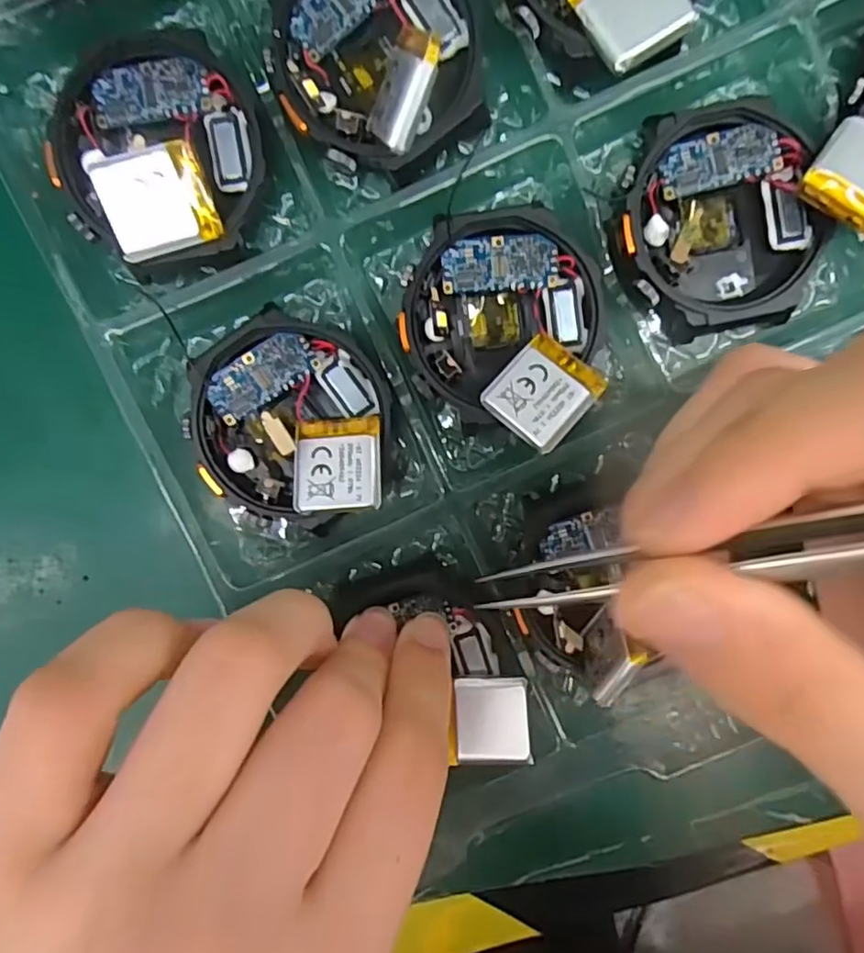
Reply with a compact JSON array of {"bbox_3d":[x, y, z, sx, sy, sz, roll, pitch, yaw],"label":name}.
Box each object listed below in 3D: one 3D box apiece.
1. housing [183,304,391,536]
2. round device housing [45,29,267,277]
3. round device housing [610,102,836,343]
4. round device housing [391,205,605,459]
[{"bbox_3d":[-0.034,-0.013,0.156,0.050,0.017,0.047,0,98,-1],"label":"housing"},{"bbox_3d":[-0.064,-0.075,0.145,0.047,0.017,0.049,0,98,-1],"label":"round device housing"},{"bbox_3d":[0.070,-0.061,0.155,0.049,0.009,0.052,0,98,-1],"label":"round device housing"},{"bbox_3d":[0.020,-0.038,0.151,0.052,0.012,0.048,0,98,-1],"label":"round device housing"}]

